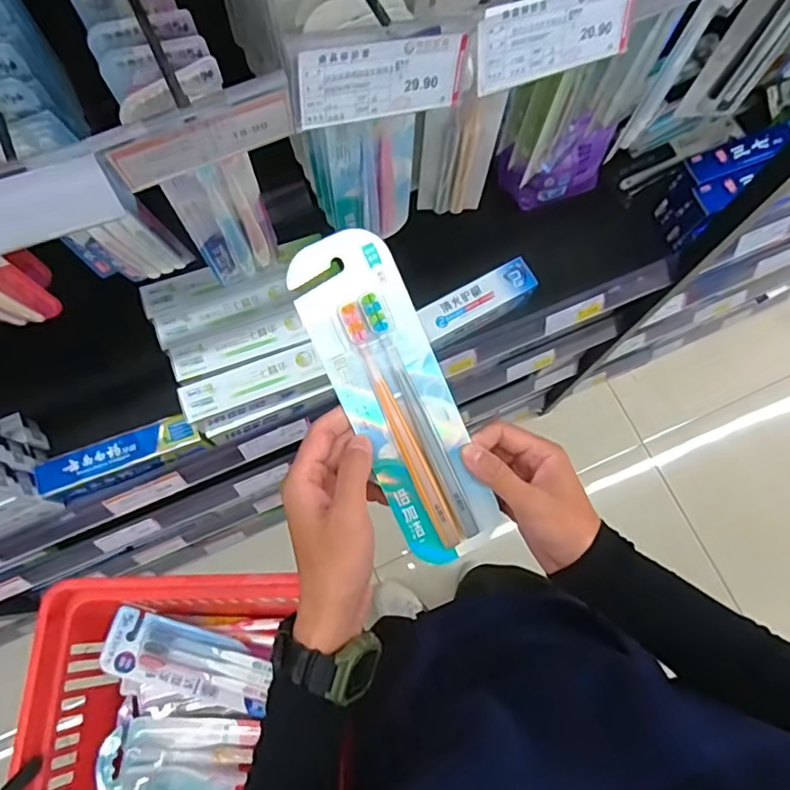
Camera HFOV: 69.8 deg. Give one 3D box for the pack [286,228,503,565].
[{"bbox_3d":[0.004,0.006,0.386,0.071,0.021,0.233,-25,100,-9],"label":"pack"}]

